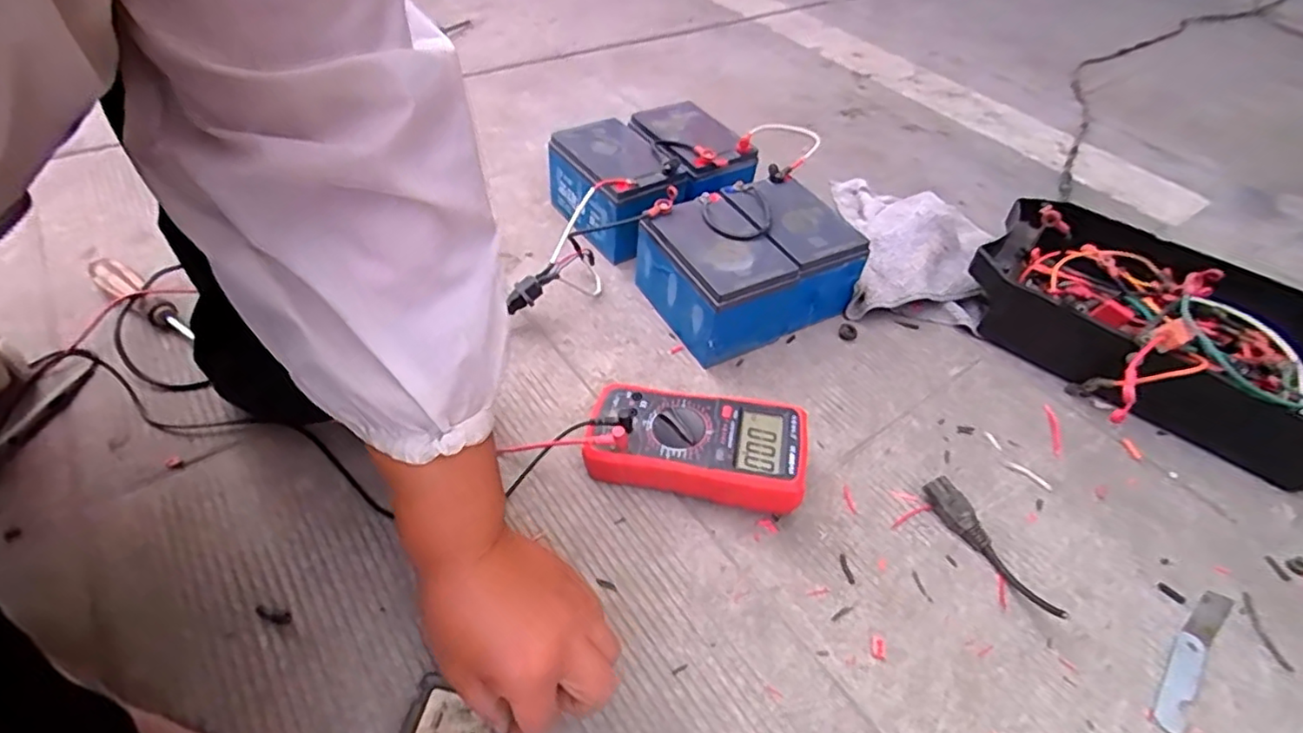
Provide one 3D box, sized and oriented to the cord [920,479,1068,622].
[{"bbox_3d":[0.281,0.146,0.507,0.024,0.028,0.133,-19,52,-22],"label":"cord"}]

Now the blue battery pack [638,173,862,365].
[{"bbox_3d":[0.105,-0.116,0.671,0.203,0.097,0.151,-21,53,-24],"label":"blue battery pack"}]

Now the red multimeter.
[{"bbox_3d":[0.037,0.068,0.535,0.185,0.053,0.094,12,47,5],"label":"red multimeter"}]

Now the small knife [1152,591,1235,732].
[{"bbox_3d":[0.413,0.221,0.469,0.143,0.004,0.023,-33,58,-30],"label":"small knife"}]

